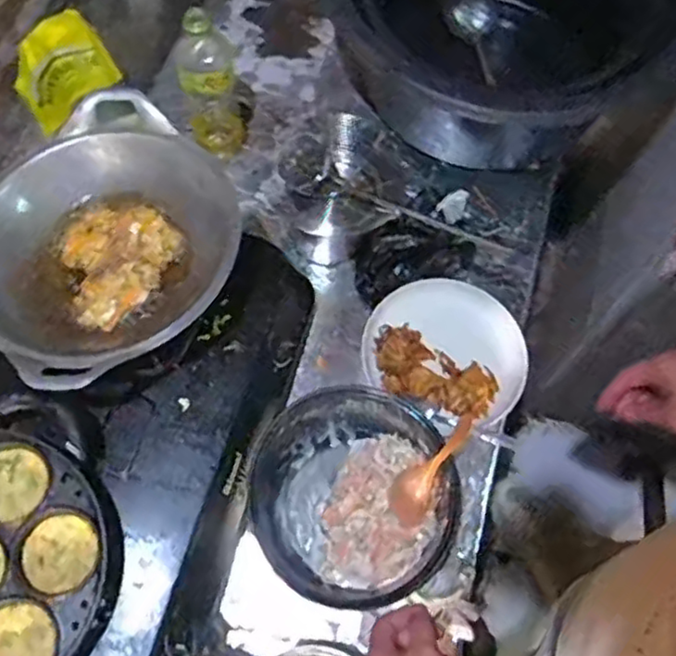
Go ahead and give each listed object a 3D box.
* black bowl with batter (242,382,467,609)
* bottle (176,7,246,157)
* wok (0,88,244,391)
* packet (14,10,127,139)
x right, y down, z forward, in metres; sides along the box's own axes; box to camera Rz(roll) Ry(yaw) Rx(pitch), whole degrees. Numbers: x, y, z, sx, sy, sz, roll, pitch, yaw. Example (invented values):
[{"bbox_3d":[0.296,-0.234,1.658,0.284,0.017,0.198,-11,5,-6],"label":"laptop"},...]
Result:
[{"bbox_3d":[0.017,0.199,0.813,0.219,0.129,0.233,0,68,0],"label":"black bowl with batter"},{"bbox_3d":[-0.184,-0.346,0.964,0.076,0.236,0.092,-16,69,-7],"label":"bottle"},{"bbox_3d":[-0.271,-0.098,0.773,0.273,0.107,0.310,37,72,13],"label":"wok"},{"bbox_3d":[-0.376,-0.355,0.927,0.139,0.117,0.032,-44,50,-15],"label":"packet"}]

